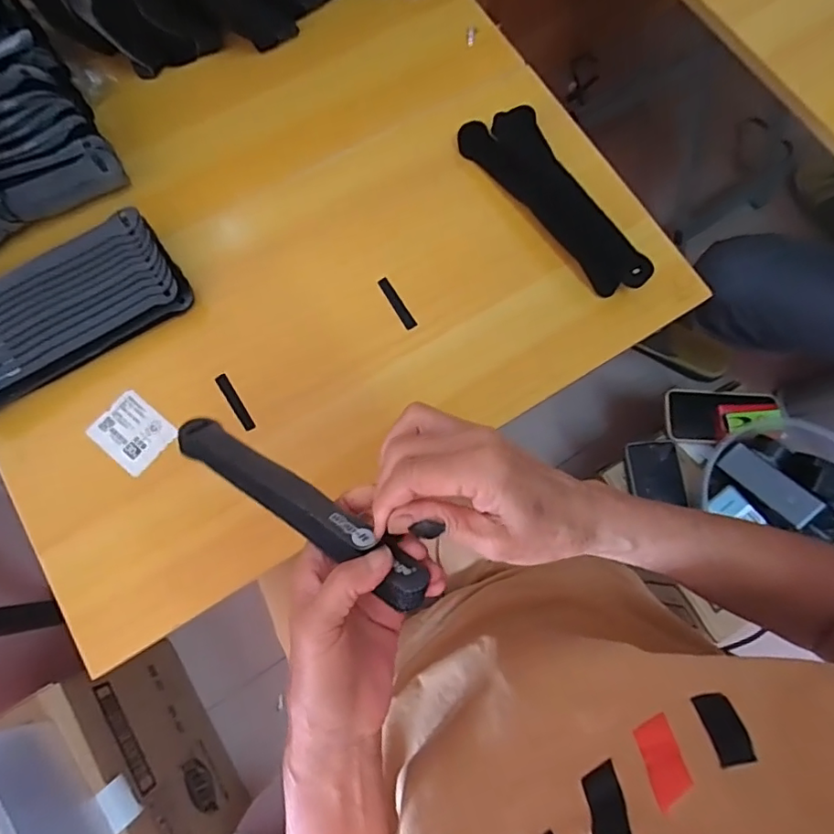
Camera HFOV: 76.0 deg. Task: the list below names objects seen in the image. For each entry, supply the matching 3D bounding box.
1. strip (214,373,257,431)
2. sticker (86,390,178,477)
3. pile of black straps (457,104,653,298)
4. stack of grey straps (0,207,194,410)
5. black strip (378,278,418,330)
[{"bbox_3d":[-0.151,-0.013,0.444,0.010,0.004,0.055,-33,80,-8],"label":"strip"},{"bbox_3d":[-0.230,0.013,0.434,0.057,0.004,0.049,39,79,7],"label":"sticker"},{"bbox_3d":[0.120,-0.193,0.482,0.067,0.037,0.208,-29,79,-8],"label":"pile of black straps"},{"bbox_3d":[-0.290,-0.079,0.432,0.201,0.052,0.087,-35,80,-9],"label":"stack of grey straps"},{"bbox_3d":[-0.018,-0.100,0.471,0.010,0.004,0.054,-30,80,-8],"label":"black strip"}]

